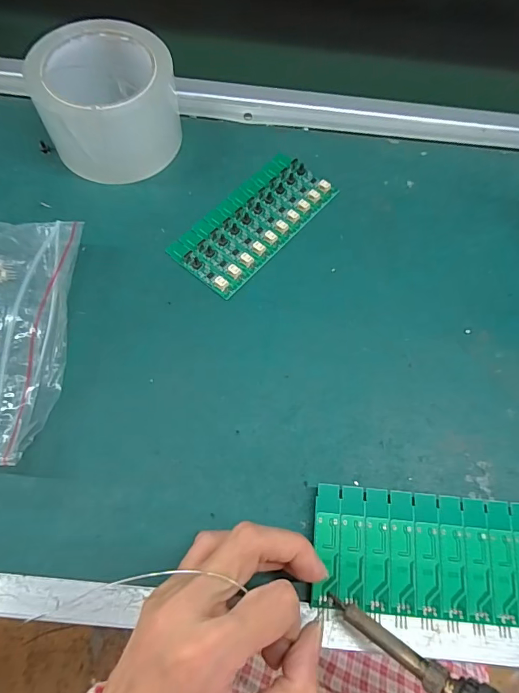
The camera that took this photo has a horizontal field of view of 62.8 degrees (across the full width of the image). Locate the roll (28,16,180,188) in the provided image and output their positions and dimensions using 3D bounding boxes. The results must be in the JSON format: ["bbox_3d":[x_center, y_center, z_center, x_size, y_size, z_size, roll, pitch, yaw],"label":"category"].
[{"bbox_3d":[-0.117,-0.190,0.334,0.101,0.068,0.101,1,66,-2],"label":"roll"}]

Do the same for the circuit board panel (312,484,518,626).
[{"bbox_3d":[0.100,0.115,0.236,0.136,0.006,0.061,7,66,1],"label":"circuit board panel"}]

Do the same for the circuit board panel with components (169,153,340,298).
[{"bbox_3d":[-0.002,-0.100,0.334,0.064,0.006,0.137,39,70,14],"label":"circuit board panel with components"}]

